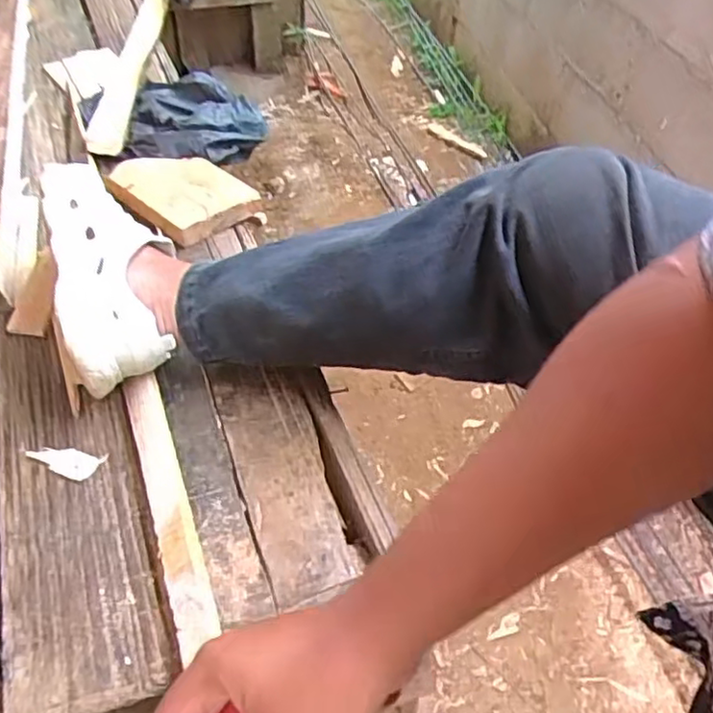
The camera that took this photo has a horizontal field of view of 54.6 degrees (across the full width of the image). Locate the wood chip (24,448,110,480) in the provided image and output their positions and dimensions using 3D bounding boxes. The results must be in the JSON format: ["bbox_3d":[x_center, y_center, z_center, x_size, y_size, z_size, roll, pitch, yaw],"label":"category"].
[{"bbox_3d":[-0.265,0.096,0.625,0.068,0.007,0.029,5,50,4],"label":"wood chip"}]

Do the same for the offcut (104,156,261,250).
[{"bbox_3d":[-0.227,-0.216,0.894,0.181,0.031,0.127,36,58,26],"label":"offcut"}]

